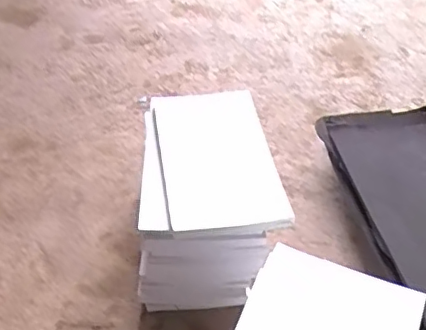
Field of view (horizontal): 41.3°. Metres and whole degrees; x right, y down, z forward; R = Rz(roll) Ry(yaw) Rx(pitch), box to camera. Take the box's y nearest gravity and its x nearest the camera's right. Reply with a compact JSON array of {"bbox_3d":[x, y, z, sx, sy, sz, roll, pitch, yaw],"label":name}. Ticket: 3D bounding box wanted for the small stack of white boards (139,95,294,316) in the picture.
[{"bbox_3d":[-0.015,0.049,0.847,0.185,0.177,0.283,-5,41,-5],"label":"small stack of white boards"}]

